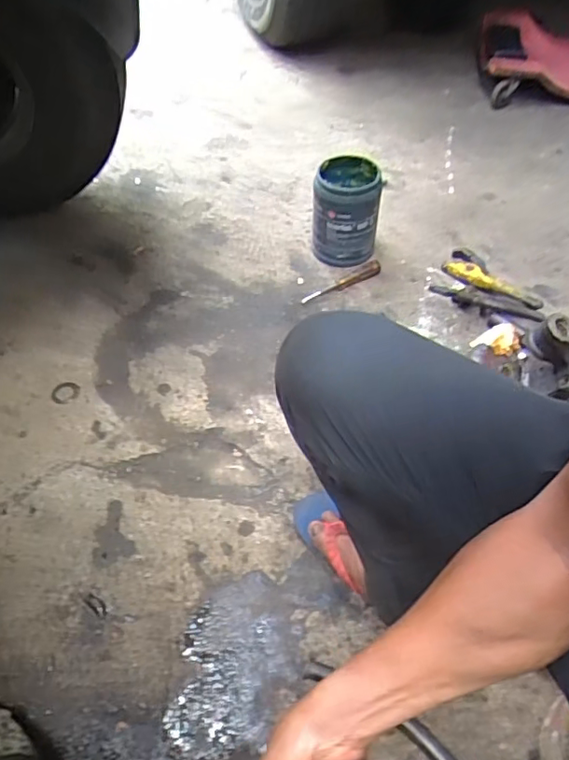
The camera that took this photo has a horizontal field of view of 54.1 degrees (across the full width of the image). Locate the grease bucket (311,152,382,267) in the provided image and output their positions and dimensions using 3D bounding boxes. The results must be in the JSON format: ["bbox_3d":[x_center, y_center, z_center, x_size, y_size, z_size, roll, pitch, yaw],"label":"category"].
[{"bbox_3d":[0.124,-0.350,1.159,0.132,0.177,0.145,1,53,-1],"label":"grease bucket"}]

